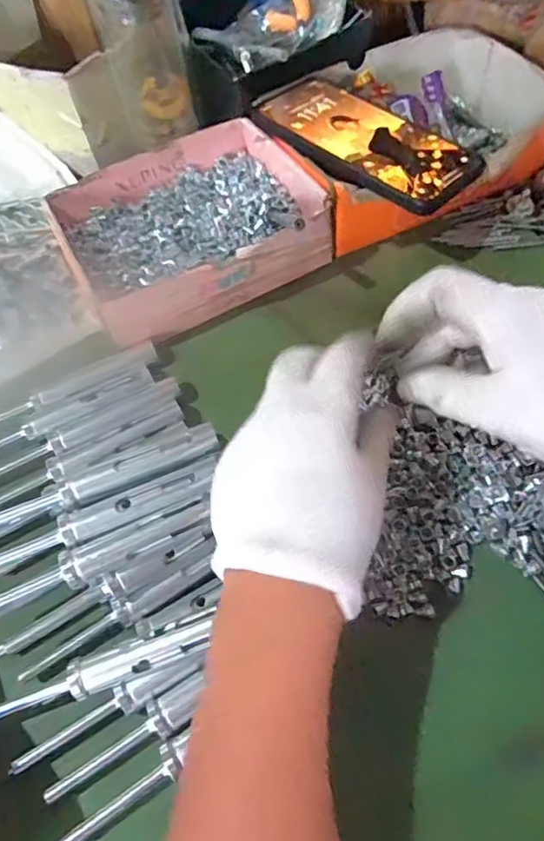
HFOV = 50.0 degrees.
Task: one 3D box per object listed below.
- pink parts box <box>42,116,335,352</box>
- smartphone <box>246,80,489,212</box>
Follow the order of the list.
[{"bbox_3d":[-0.062,-0.143,0.427,0.177,0.044,0.154,-29,61,-12],"label":"pink parts box"},{"bbox_3d":[0.064,-0.201,0.416,0.083,0.011,0.159,-37,65,-22],"label":"smartphone"}]

